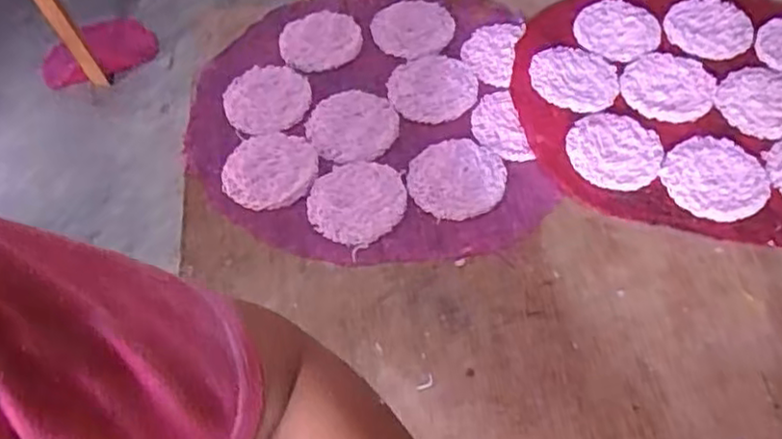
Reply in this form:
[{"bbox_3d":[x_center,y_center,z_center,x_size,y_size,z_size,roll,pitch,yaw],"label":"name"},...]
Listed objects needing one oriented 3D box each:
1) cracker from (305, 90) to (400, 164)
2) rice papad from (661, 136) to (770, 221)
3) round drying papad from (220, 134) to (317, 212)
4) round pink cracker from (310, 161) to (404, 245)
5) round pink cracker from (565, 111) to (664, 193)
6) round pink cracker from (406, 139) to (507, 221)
[{"bbox_3d":[-0.034,-0.085,0.642,0.071,0.007,0.079,36,64,24],"label":"cracker"},{"bbox_3d":[0.272,-0.037,0.595,0.078,0.010,0.087,37,65,24],"label":"rice papad"},{"bbox_3d":[-0.105,-0.049,0.618,0.077,0.011,0.078,-1,55,2],"label":"round drying papad"},{"bbox_3d":[-0.028,-0.015,0.593,0.074,0.012,0.075,-1,55,2],"label":"round pink cracker"},{"bbox_3d":[0.193,-0.063,0.616,0.077,0.012,0.083,11,57,10],"label":"round pink cracker"},{"bbox_3d":[0.056,-0.036,0.604,0.078,0.011,0.084,-1,55,2],"label":"round pink cracker"}]

